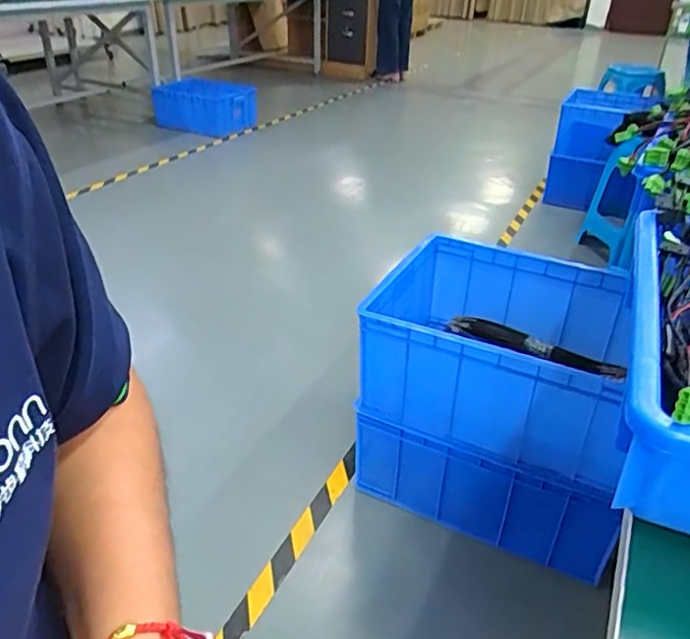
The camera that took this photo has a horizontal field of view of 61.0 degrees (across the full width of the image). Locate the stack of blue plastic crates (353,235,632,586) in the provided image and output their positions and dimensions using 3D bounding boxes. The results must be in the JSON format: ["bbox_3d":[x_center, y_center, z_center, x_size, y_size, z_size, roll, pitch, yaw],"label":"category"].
[{"bbox_3d":[0.288,0.160,1.185,0.469,0.469,0.429,12,34,16],"label":"stack of blue plastic crates"}]

